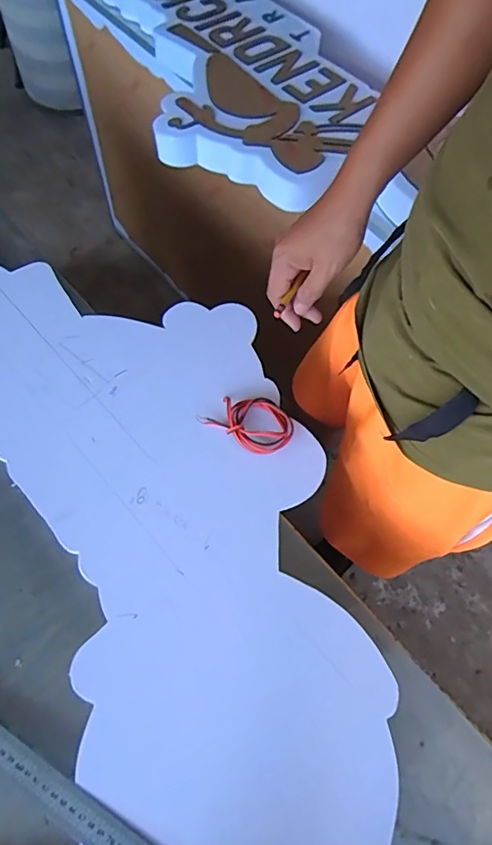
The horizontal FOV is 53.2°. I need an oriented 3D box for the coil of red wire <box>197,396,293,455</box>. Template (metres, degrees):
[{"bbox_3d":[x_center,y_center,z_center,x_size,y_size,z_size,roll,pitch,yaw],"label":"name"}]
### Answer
[{"bbox_3d":[0.007,-0.005,0.599,0.104,0.025,0.070,30,63,11],"label":"coil of red wire"}]

